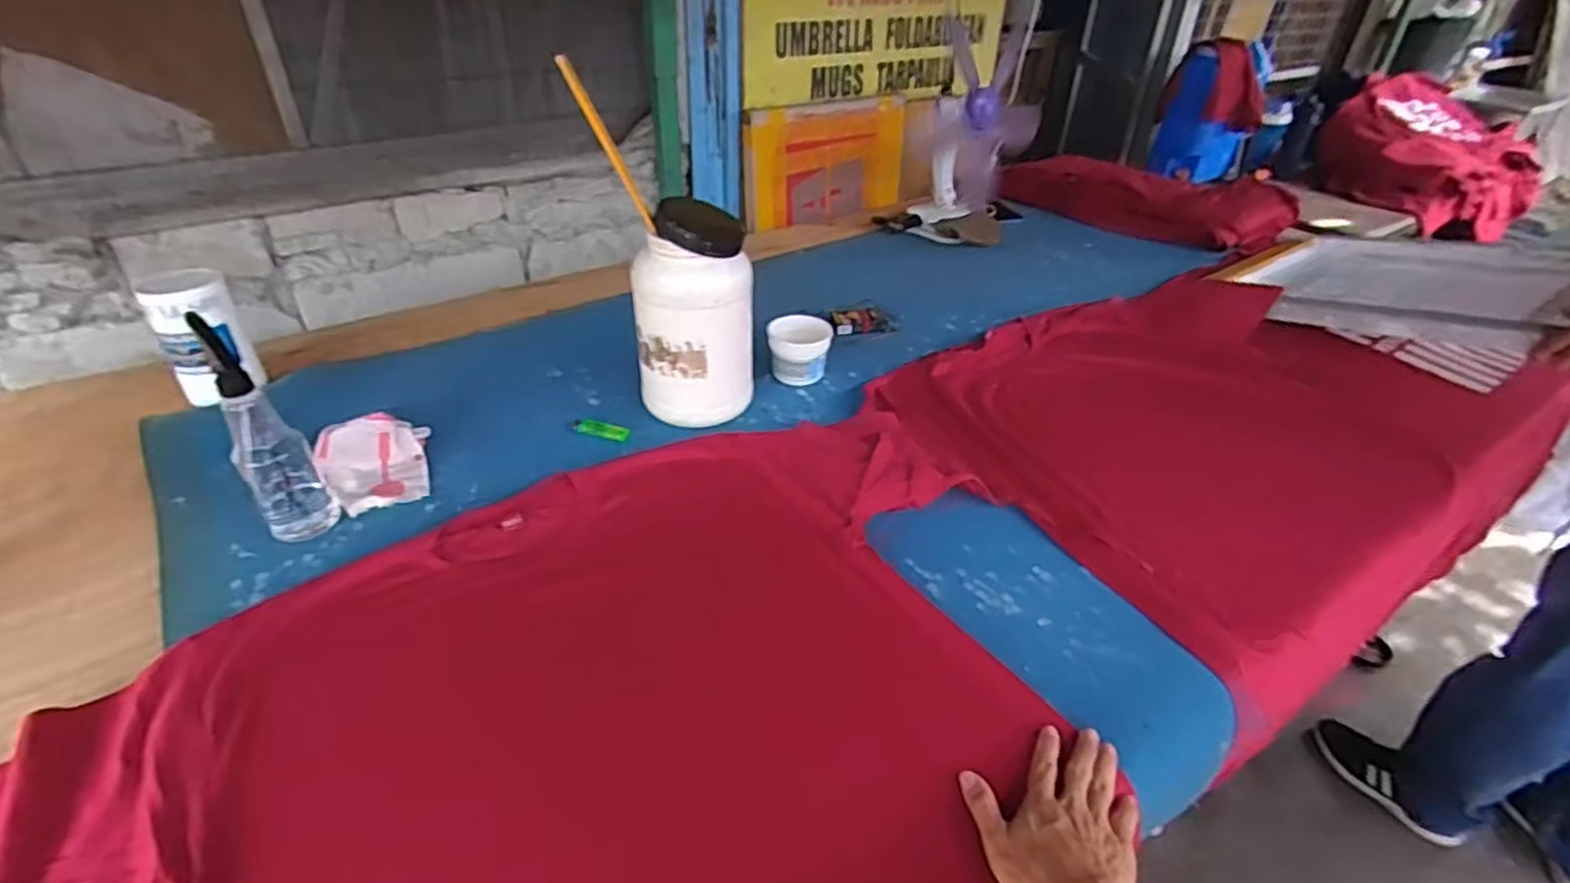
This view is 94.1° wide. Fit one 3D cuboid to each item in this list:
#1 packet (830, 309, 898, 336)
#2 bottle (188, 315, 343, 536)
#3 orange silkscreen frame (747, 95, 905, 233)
[{"bbox_3d":[0.135,-0.208,1.247,0.111,0.022,0.051,-1,36,-3],"label":"packet"},{"bbox_3d":[-0.560,-0.005,0.782,0.068,0.253,0.067,-29,47,-33],"label":"bottle"},{"bbox_3d":[0.105,-0.652,1.717,0.417,0.258,0.046,-20,34,-27],"label":"orange silkscreen frame"}]

